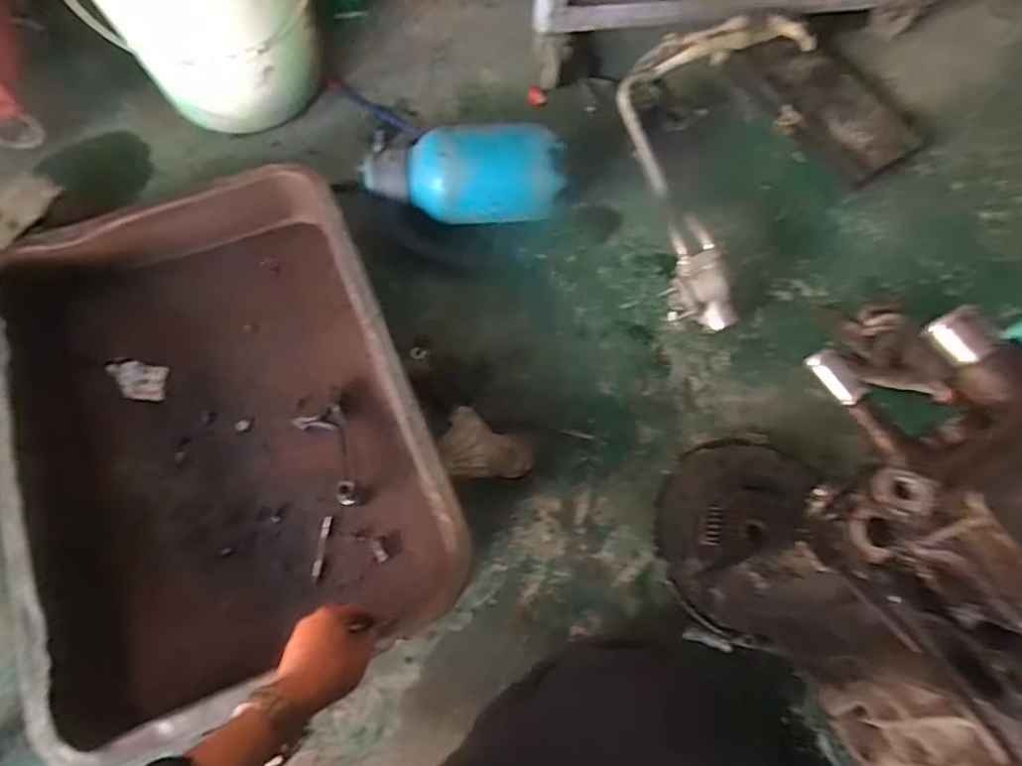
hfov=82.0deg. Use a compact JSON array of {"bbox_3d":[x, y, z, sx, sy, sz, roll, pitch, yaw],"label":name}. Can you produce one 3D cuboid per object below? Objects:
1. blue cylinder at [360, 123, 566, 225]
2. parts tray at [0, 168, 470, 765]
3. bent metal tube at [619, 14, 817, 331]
[{"bbox_3d":[-0.063,-0.292,0.837,0.275,0.116,0.114,1,68,-1],"label":"blue cylinder"},{"bbox_3d":[-0.347,0.047,0.708,0.439,0.109,0.590,-22,71,-8],"label":"parts tray"},{"bbox_3d":[0.285,-0.370,0.889,0.269,0.123,0.578,18,68,5],"label":"bent metal tube"}]

